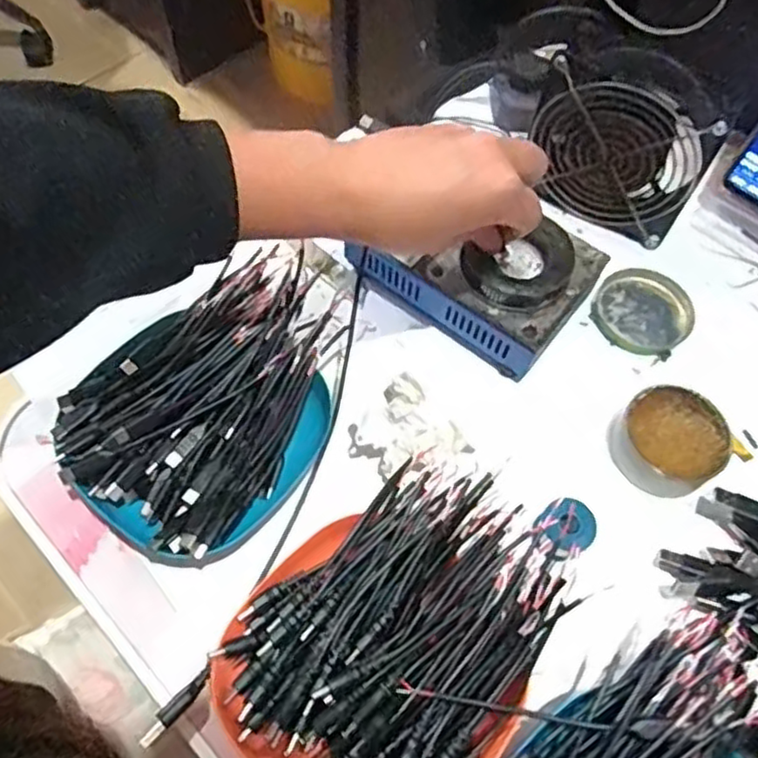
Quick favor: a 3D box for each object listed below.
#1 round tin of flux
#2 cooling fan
[{"bbox_3d":[0.179,0.038,0.430,0.064,0.026,0.061,1,62,-1],"label":"round tin of flux"},{"bbox_3d":[0.167,-0.164,0.488,0.119,0.110,0.049,27,65,12],"label":"cooling fan"}]

